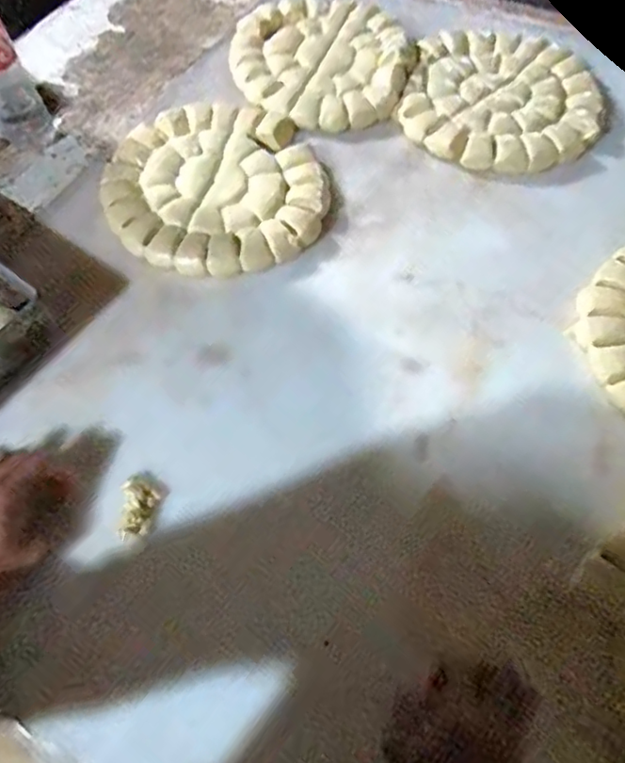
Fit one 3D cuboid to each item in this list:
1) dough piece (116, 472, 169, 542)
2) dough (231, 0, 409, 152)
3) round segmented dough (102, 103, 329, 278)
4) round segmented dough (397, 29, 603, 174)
[{"bbox_3d":[-0.164,0.118,0.529,0.039,0.015,0.060,17,65,11],"label":"dough piece"},{"bbox_3d":[0.012,-0.473,0.807,0.242,0.030,0.310,-11,63,-3],"label":"dough"},{"bbox_3d":[-0.126,-0.256,0.716,0.262,0.021,0.287,-1,63,2],"label":"round segmented dough"},{"bbox_3d":[0.260,-0.392,0.766,0.251,0.020,0.271,-1,63,2],"label":"round segmented dough"}]

